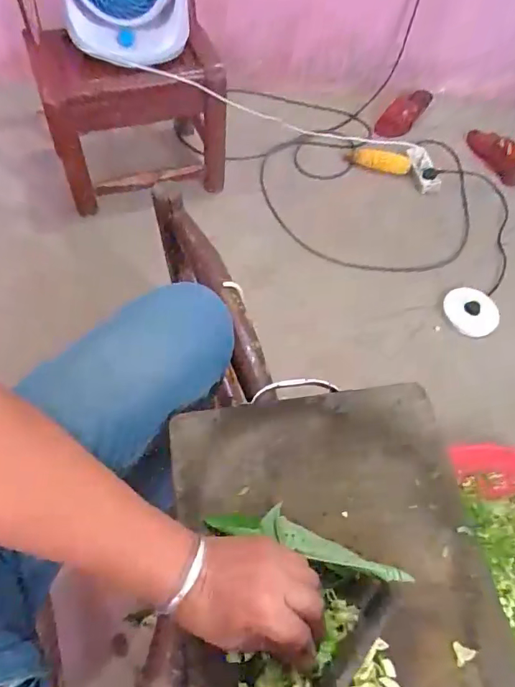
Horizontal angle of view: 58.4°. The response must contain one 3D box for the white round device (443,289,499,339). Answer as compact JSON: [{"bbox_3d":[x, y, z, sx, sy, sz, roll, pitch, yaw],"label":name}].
[{"bbox_3d":[0.491,-0.073,1.058,0.116,0.022,0.122,1,59,-2],"label":"white round device"}]

